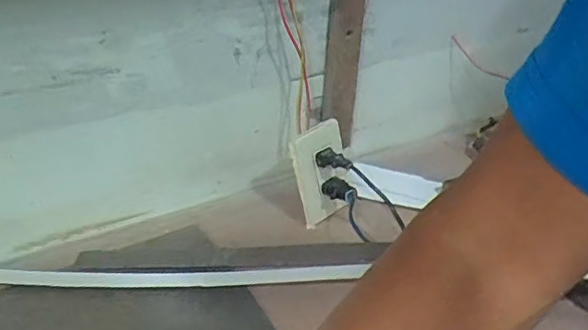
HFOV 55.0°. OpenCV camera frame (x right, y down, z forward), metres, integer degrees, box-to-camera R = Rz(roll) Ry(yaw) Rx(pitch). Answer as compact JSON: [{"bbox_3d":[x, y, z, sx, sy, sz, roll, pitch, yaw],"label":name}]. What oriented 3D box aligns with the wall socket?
[{"bbox_3d":[0.038,0.009,0.693,0.078,0.123,0.016,-31,31,-27],"label":"wall socket"}]

